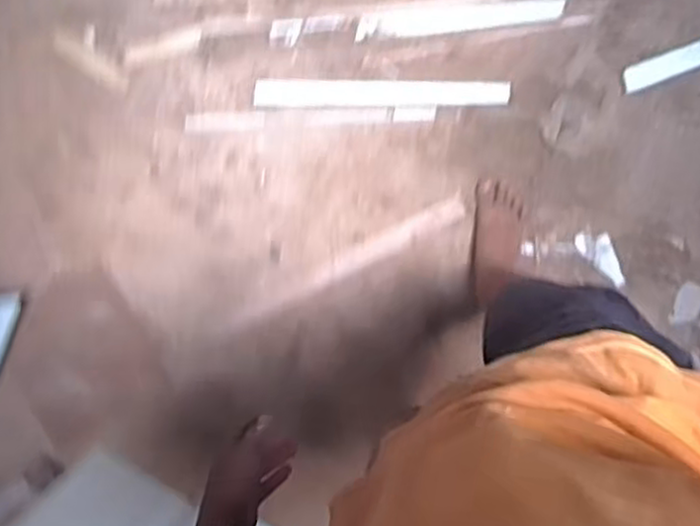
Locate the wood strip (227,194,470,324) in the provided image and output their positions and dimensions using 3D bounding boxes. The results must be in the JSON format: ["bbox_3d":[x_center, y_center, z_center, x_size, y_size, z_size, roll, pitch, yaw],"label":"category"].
[{"bbox_3d":[-0.009,0.009,1.484,0.529,0.022,0.043,-29,89,8],"label":"wood strip"}]

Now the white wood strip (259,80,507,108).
[{"bbox_3d":[0.059,-0.343,1.463,0.505,0.020,0.055,1,93,8],"label":"white wood strip"}]

